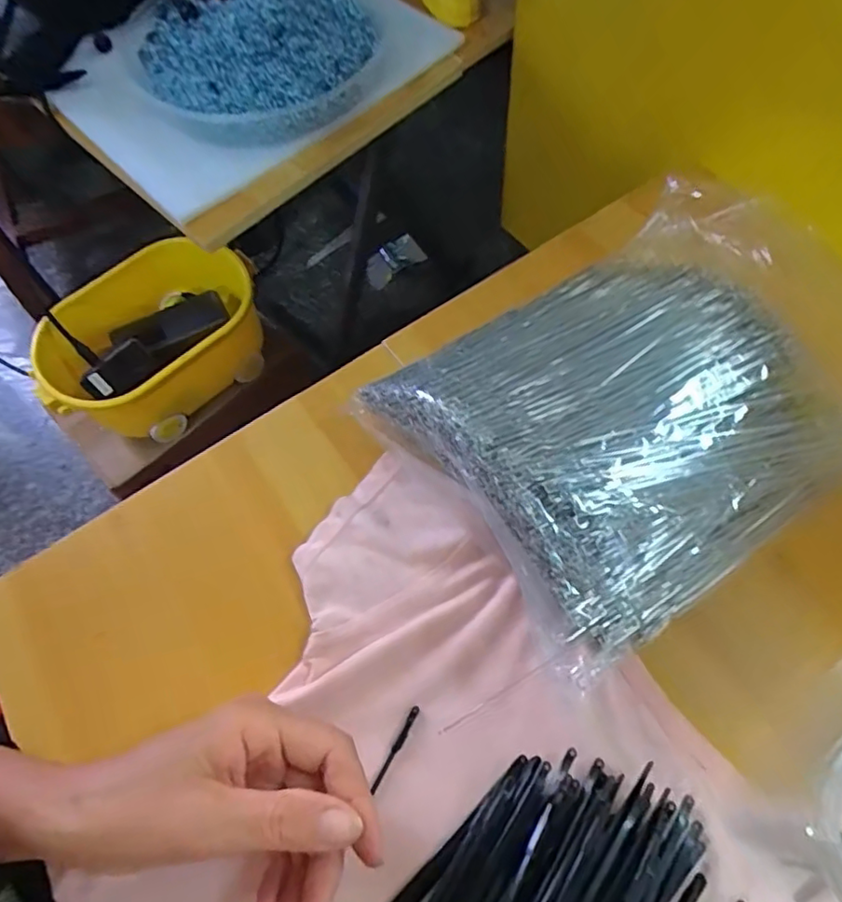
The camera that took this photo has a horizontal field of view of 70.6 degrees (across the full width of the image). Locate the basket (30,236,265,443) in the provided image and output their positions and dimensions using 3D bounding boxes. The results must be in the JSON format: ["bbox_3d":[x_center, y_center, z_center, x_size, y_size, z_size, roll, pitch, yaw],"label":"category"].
[{"bbox_3d":[-0.291,-0.125,0.663,0.232,0.096,0.183,-31,66,-11],"label":"basket"}]

